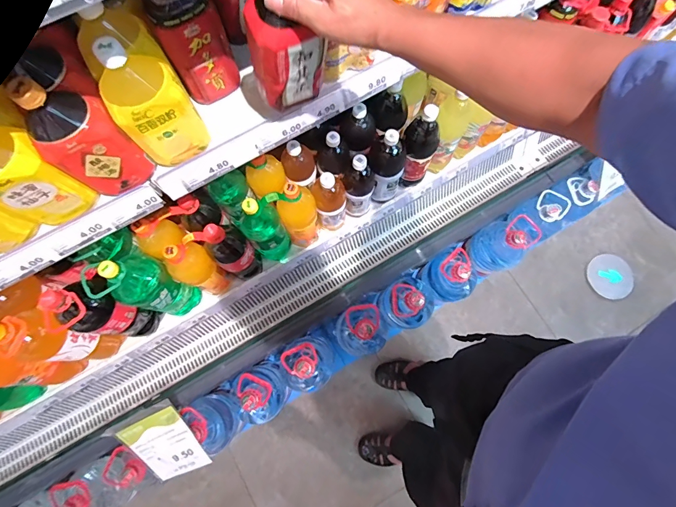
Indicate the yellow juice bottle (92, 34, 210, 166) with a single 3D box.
[{"bbox_3d":[-0.258,-0.211,0.485,0.098,0.186,0.077,-30,78,-6],"label":"yellow juice bottle"}]

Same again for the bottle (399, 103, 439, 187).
[{"bbox_3d":[0.199,-0.255,0.873,0.085,0.266,0.079,13,77,4],"label":"bottle"}]

